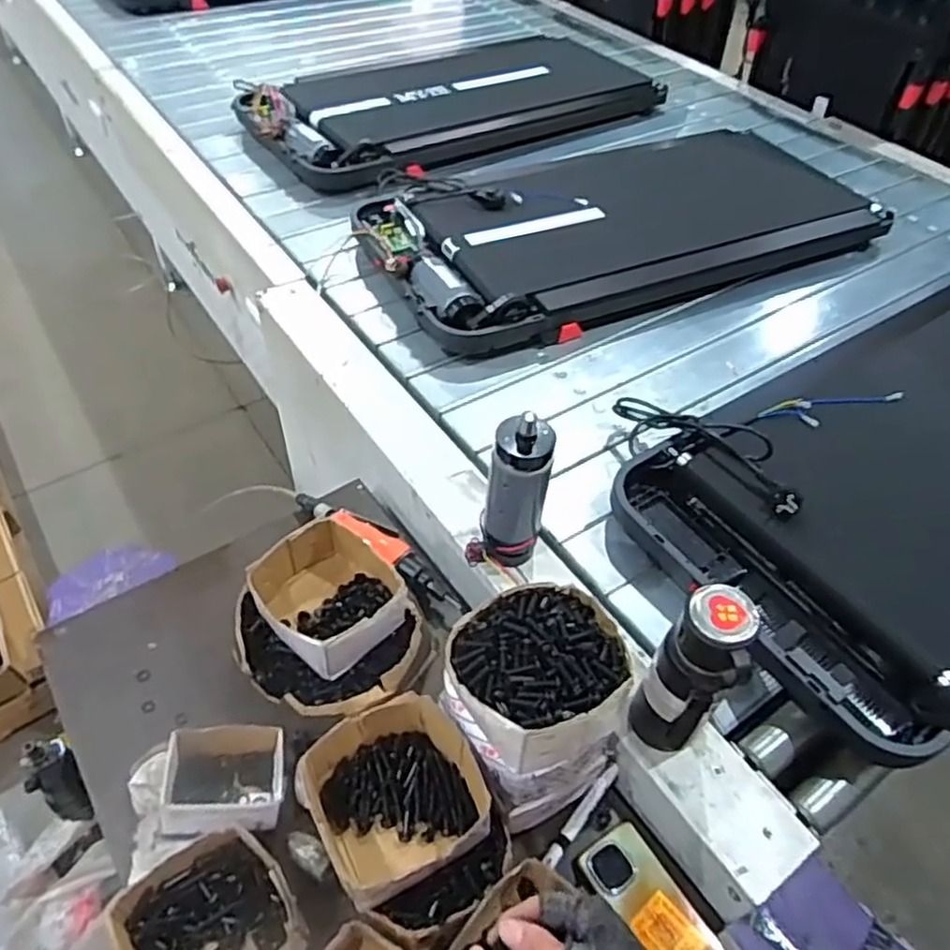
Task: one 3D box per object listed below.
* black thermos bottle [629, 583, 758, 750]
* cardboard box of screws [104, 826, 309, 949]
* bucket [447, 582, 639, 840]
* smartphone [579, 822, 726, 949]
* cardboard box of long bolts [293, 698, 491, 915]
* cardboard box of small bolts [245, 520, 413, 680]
[{"bbox_3d":[0.213,0.201,0.712,0.071,0.221,0.075,2,49,-2],"label":"black thermos bottle"},{"bbox_3d":[-0.251,0.436,0.686,0.146,0.065,0.151,-28,56,-26],"label":"cardboard box of screws"},{"bbox_3d":[0.066,0.235,0.738,0.180,0.218,0.150,-18,52,-19],"label":"bucket"},{"bbox_3d":[0.186,0.448,0.739,0.073,0.012,0.160,-28,56,-26],"label":"smartphone"},{"bbox_3d":[-0.076,0.309,0.693,0.157,0.067,0.161,-20,53,-20],"label":"cardboard box of long bolts"},{"bbox_3d":[-0.172,0.144,0.862,0.159,0.082,0.152,36,56,25],"label":"cardboard box of small bolts"}]

